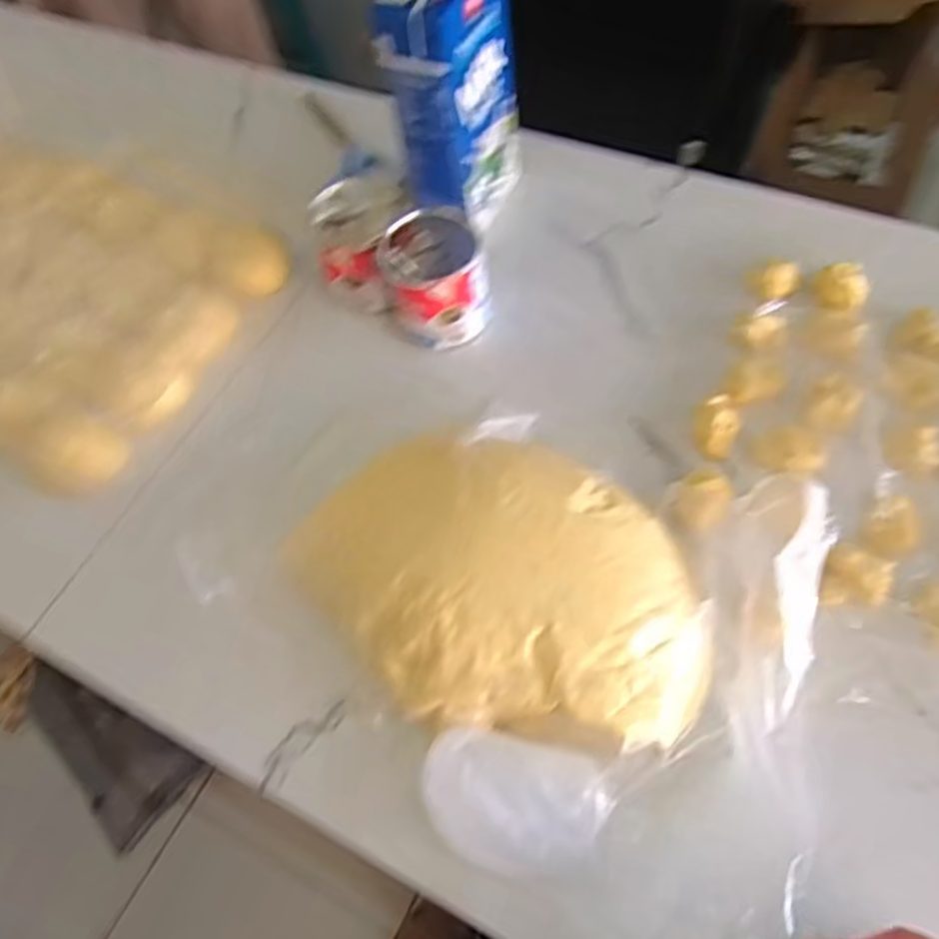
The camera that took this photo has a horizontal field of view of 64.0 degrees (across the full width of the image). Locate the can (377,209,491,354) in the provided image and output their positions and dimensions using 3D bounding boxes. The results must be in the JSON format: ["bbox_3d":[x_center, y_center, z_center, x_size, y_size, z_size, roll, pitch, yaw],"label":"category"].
[{"bbox_3d":[-0.026,-0.145,0.580,0.078,0.082,0.071,-12,59,0],"label":"can"}]

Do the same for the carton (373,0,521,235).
[{"bbox_3d":[-0.014,-0.289,0.584,0.068,0.191,0.100,19,64,17],"label":"carton"}]

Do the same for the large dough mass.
[{"bbox_3d":[0.013,0.067,0.469,0.270,0.061,0.175,6,61,10],"label":"large dough mass"}]

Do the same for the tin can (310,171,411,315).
[{"bbox_3d":[-0.082,-0.182,0.609,0.070,0.077,0.088,30,68,22],"label":"tin can"}]

